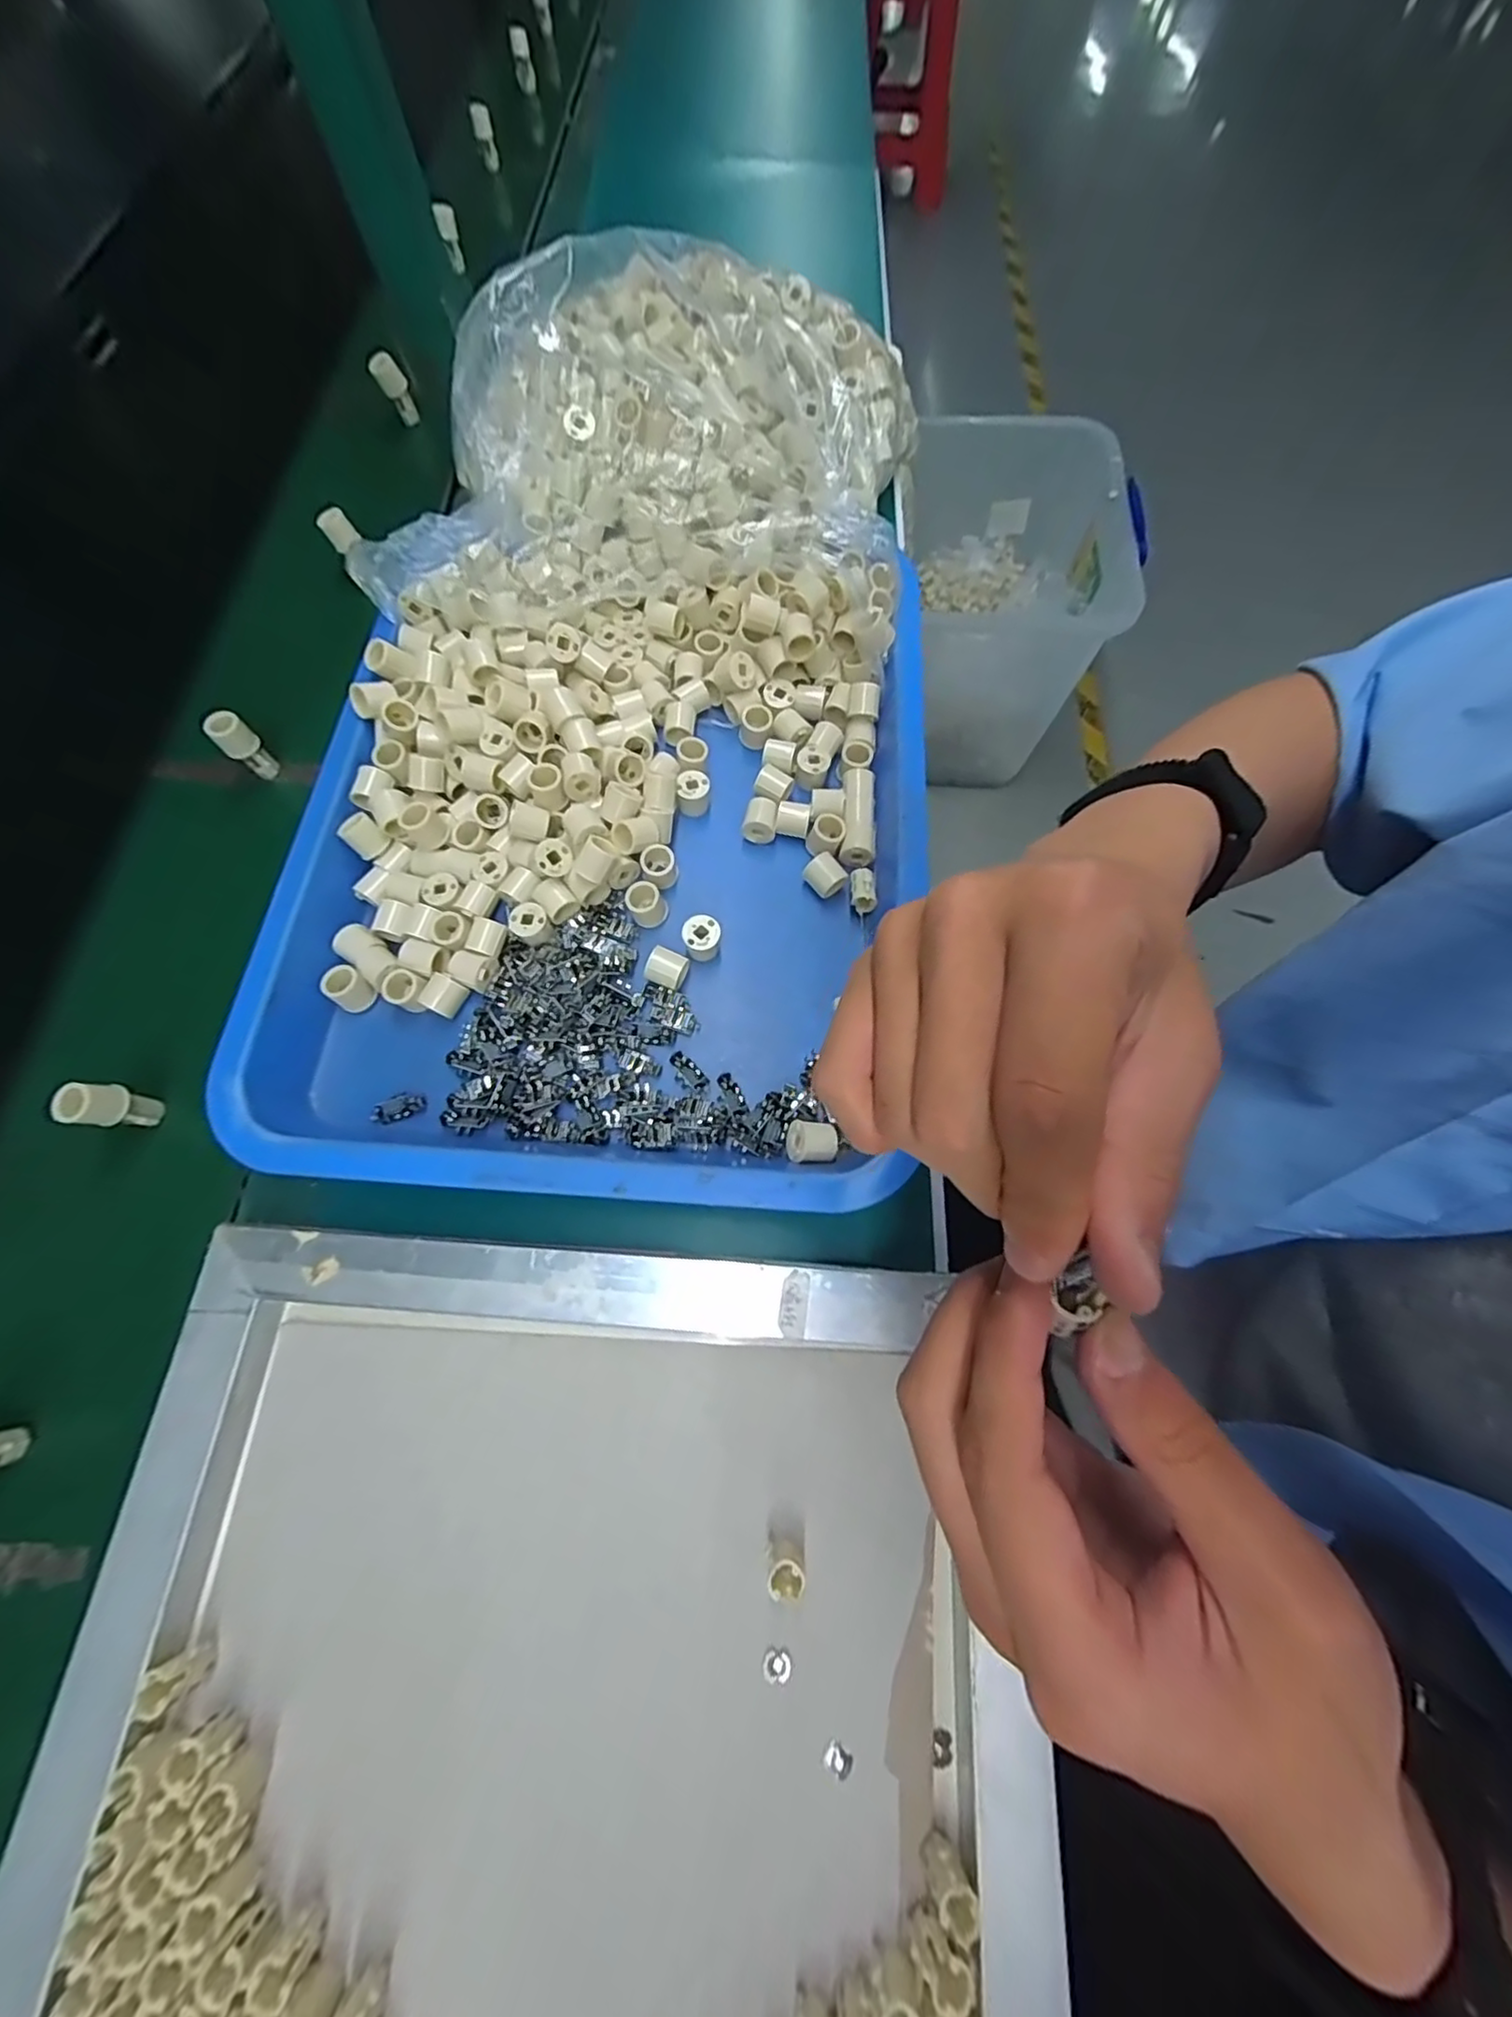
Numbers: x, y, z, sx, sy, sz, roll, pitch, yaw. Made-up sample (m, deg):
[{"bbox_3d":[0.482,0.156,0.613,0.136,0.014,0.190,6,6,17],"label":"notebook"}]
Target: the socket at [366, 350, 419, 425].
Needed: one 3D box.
[{"bbox_3d":[-0.295,-0.506,0.528,0.021,0.043,0.026,-30,72,-10],"label":"socket"}]

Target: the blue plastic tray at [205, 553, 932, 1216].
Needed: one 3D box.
[{"bbox_3d":[-0.079,-0.104,0.366,0.340,0.045,0.410,7,70,3],"label":"blue plastic tray"}]

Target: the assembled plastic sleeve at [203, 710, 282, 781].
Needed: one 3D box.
[{"bbox_3d":[-0.318,-0.163,0.399,0.017,0.041,0.020,41,75,14],"label":"assembled plastic sleeve"}]

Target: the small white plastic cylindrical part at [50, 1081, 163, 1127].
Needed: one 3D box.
[{"bbox_3d":[-0.321,0.049,0.321,0.015,0.041,0.019,0,70,1],"label":"small white plastic cylindrical part"}]

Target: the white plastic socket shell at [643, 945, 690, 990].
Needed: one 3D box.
[{"bbox_3d":[-0.048,-0.021,0.344,0.019,0.014,0.019,24,72,9],"label":"white plastic socket shell"}]

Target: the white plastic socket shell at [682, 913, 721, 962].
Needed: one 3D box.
[{"bbox_3d":[-0.029,-0.038,0.350,0.020,0.019,0.019,0,70,1],"label":"white plastic socket shell"}]

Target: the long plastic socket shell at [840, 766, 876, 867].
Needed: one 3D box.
[{"bbox_3d":[0.061,-0.113,0.378,0.019,0.014,0.058,4,70,2],"label":"long plastic socket shell"}]

